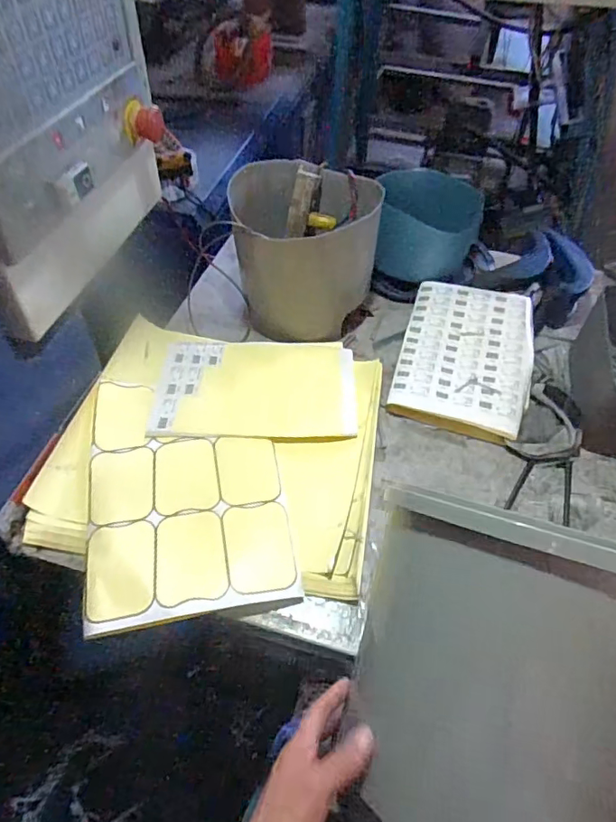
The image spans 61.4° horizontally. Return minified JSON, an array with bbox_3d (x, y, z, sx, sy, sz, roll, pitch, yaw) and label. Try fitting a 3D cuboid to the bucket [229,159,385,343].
[{"bbox_3d":[-0.007,-0.245,0.817,0.204,0.205,0.187,2,50,-2],"label":"bucket"}]

